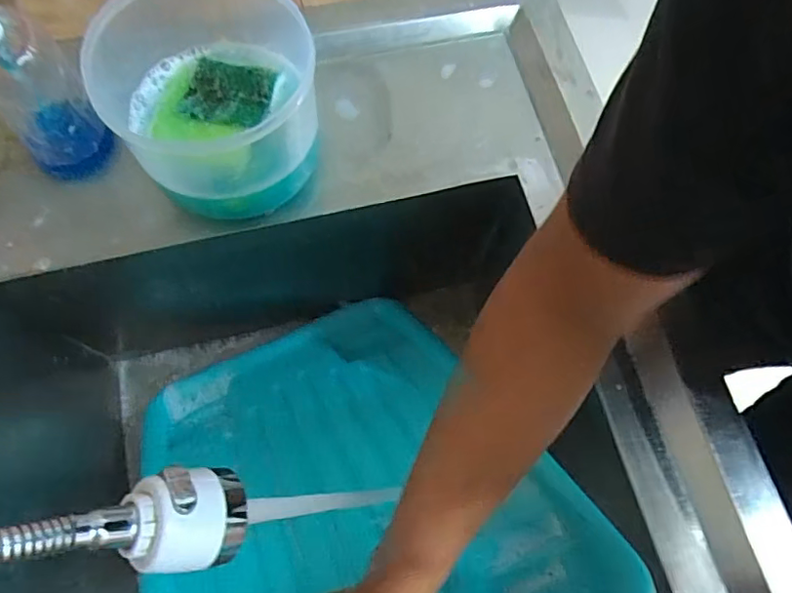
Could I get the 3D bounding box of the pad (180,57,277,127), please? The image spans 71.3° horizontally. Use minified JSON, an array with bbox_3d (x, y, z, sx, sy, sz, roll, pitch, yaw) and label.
[{"bbox_3d":[-0.146,-0.180,0.484,0.073,0.006,0.065,12,70,2],"label":"pad"}]

